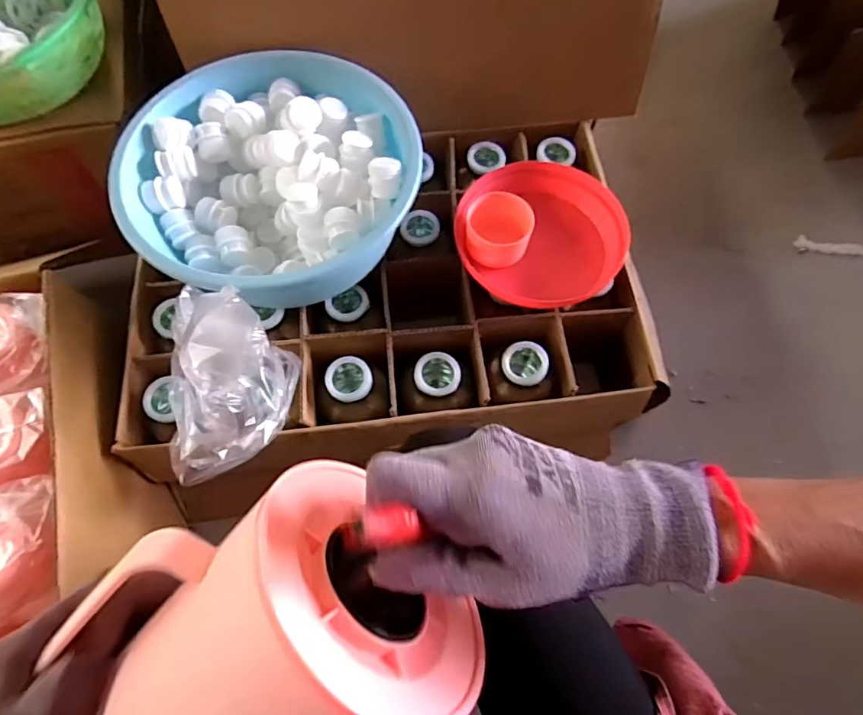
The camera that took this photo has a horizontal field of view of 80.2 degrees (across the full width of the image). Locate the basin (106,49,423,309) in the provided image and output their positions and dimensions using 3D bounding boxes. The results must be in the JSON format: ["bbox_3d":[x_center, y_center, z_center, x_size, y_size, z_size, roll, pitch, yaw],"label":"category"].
[{"bbox_3d":[-0.220,-0.241,0.704,0.351,0.133,0.362,0,67,0],"label":"basin"}]

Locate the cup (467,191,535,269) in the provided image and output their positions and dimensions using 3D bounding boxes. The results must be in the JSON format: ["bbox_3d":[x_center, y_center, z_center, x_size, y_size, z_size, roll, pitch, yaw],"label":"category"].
[{"bbox_3d":[0.093,-0.177,0.728,0.091,0.052,0.097,0,67,0],"label":"cup"}]

